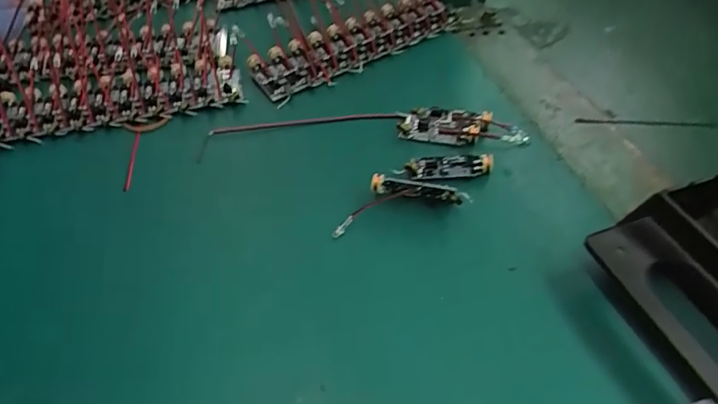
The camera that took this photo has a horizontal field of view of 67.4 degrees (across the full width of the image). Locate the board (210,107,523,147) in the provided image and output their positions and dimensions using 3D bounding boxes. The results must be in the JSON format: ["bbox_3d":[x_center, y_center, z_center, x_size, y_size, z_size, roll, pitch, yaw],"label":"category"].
[{"bbox_3d":[0.005,-0.047,0.318,0.179,0.008,0.031,1,44,4],"label":"board"}]

